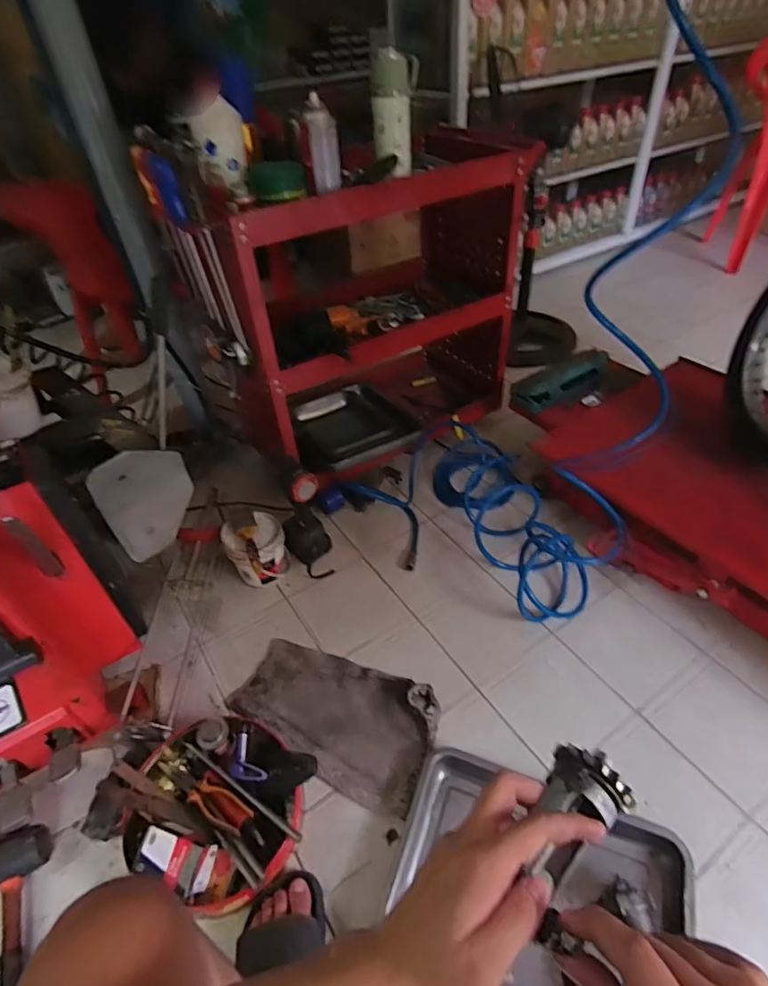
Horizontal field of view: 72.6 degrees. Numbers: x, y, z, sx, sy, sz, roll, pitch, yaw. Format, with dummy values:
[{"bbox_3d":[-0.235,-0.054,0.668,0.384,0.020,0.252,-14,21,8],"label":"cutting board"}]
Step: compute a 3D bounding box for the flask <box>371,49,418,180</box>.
[{"bbox_3d":[0.021,-0.670,0.933,0.079,0.179,0.059,-1,43,5],"label":"flask"}]

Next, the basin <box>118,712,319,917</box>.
[{"bbox_3d":[-0.260,0.471,0.802,0.268,0.090,0.243,20,48,25],"label":"basin"}]

